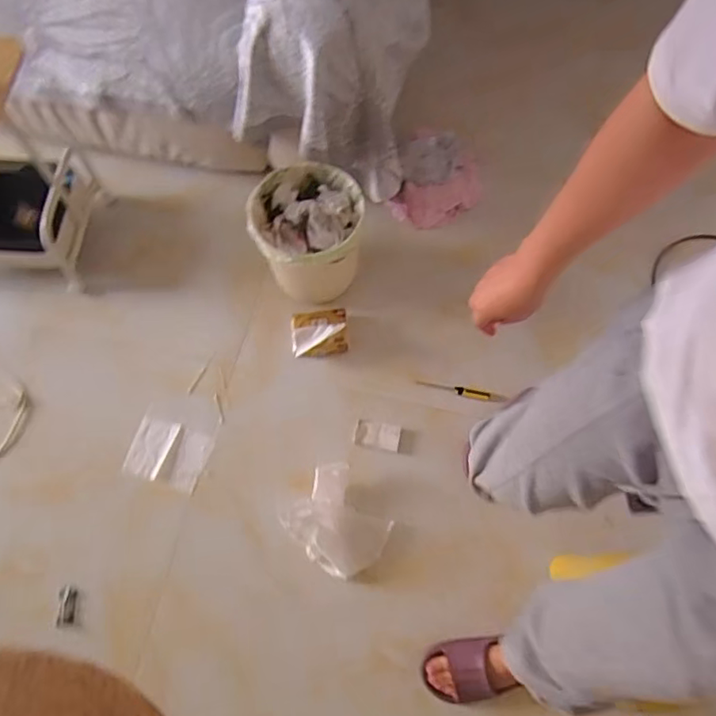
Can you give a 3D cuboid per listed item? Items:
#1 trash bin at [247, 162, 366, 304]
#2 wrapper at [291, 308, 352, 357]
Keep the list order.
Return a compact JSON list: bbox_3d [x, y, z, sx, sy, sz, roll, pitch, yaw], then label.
[{"bbox_3d":[-0.110,-0.280,1.283,0.232,0.236,0.230,0,67,0],"label":"trash bin"},{"bbox_3d":[-0.089,-0.059,1.315,0.128,0.030,0.108,-7,71,-3],"label":"wrapper"}]

